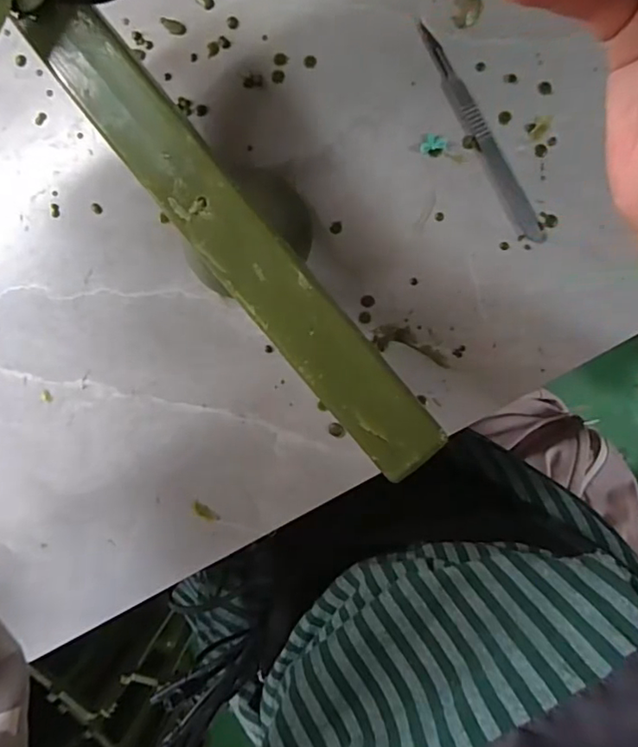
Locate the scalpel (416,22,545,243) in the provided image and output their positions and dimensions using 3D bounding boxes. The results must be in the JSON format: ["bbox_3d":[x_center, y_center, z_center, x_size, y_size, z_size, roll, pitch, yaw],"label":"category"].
[{"bbox_3d":[0.095,-0.141,0.322,0.013,0.004,0.143,-30,92,6],"label":"scalpel"}]

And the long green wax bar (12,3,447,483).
[{"bbox_3d":[-0.039,-0.063,0.250,0.034,0.006,0.264,-39,90,6],"label":"long green wax bar"}]

